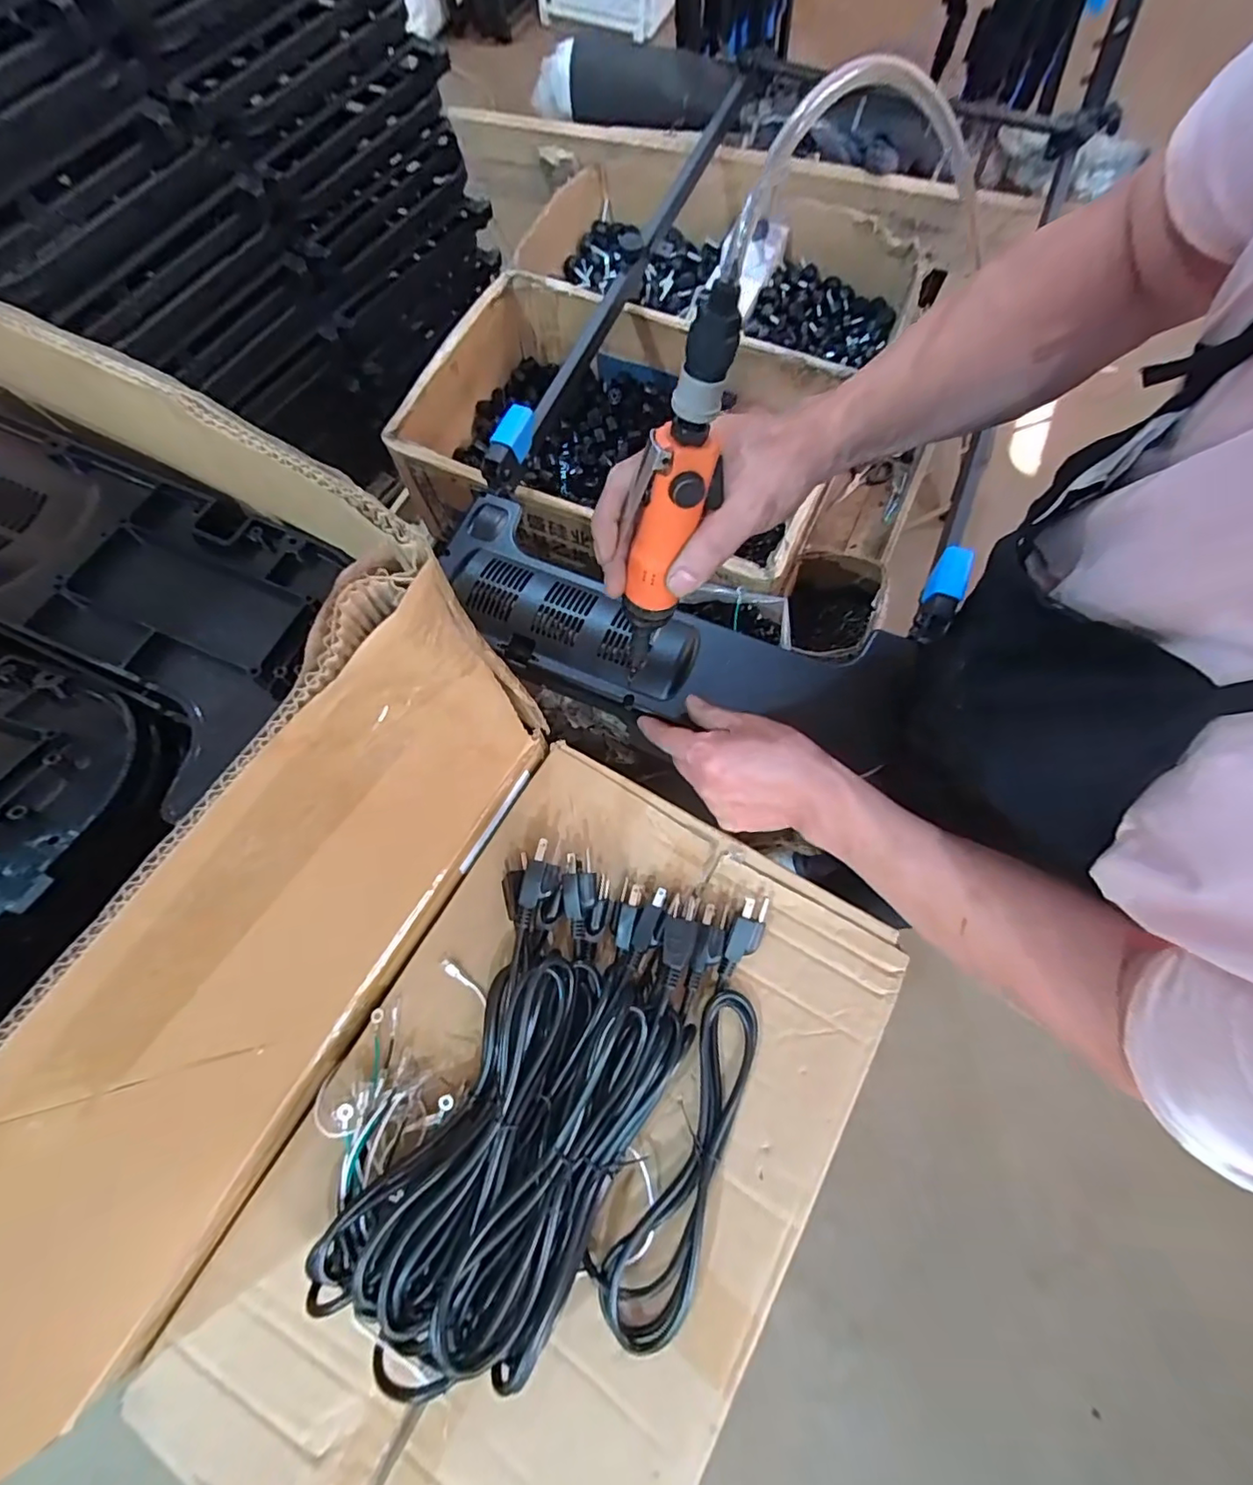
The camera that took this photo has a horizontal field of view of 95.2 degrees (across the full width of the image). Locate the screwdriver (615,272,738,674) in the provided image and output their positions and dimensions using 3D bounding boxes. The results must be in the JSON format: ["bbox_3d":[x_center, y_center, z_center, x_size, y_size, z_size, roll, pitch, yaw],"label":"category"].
[{"bbox_3d":[0.025,-0.137,0.356,0.039,0.243,0.034,33,57,11],"label":"screwdriver"}]

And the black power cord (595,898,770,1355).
[{"bbox_3d":[0.057,0.263,0.418,0.059,0.023,0.296,20,74,8],"label":"black power cord"}]

